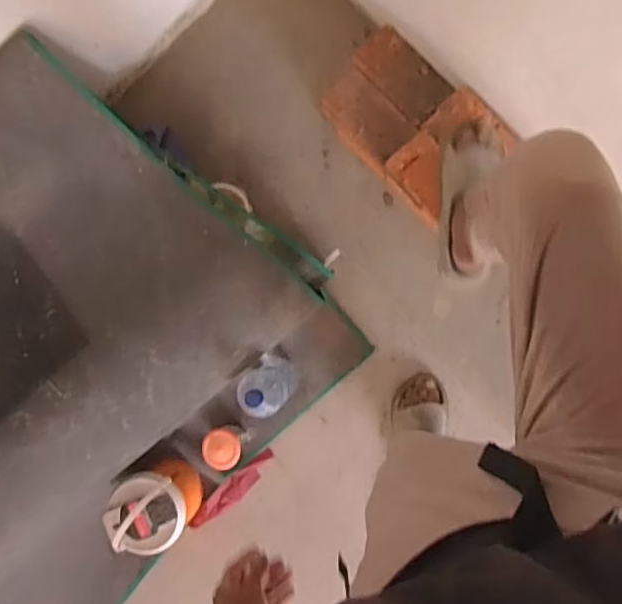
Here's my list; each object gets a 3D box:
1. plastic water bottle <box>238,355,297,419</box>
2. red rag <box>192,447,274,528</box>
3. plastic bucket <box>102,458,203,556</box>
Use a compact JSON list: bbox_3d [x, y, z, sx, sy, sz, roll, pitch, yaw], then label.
[{"bbox_3d":[-0.084,0.166,1.168,0.089,0.294,0.084,0,89,6],"label":"plastic water bottle"},{"bbox_3d":[-0.174,0.417,1.308,0.227,0.031,0.048,-44,85,4],"label":"red rag"},{"bbox_3d":[-0.323,0.426,1.225,0.151,0.190,0.156,0,89,6],"label":"plastic bucket"}]

